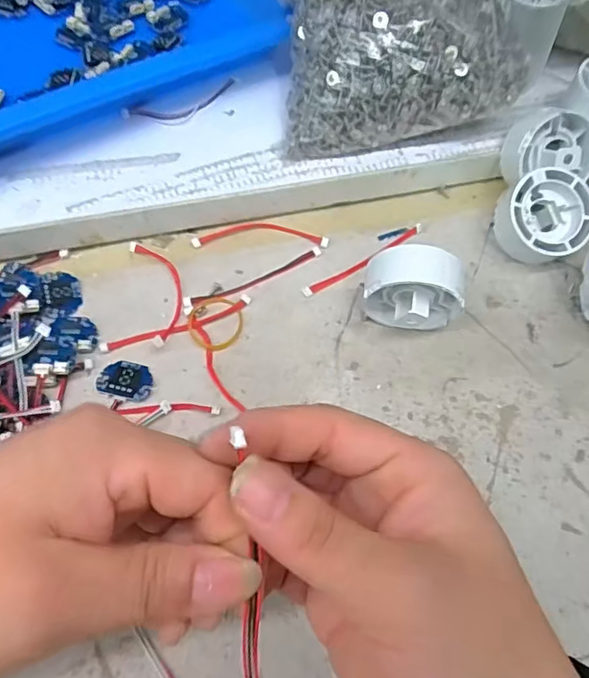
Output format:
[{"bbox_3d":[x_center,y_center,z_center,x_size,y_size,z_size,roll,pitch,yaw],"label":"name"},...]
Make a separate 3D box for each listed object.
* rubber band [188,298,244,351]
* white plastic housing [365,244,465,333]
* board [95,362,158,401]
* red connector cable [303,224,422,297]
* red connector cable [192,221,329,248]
[{"bbox_3d":[-0.046,-0.009,0.322,0.030,0.006,0.032,1,63,-2],"label":"rubber band"},{"bbox_3d":[0.065,-0.025,0.310,0.054,0.051,0.031,9,63,2],"label":"white plastic housing"},{"bbox_3d":[-0.090,0.023,0.302,0.032,0.004,0.022,12,63,4],"label":"board"},{"bbox_3d":[0.044,-0.049,0.346,0.091,0.004,0.007,-30,68,-16],"label":"red connector cable"},{"bbox_3d":[-0.021,-0.067,0.351,0.084,0.004,0.020,-1,63,-3],"label":"red connector cable"}]

